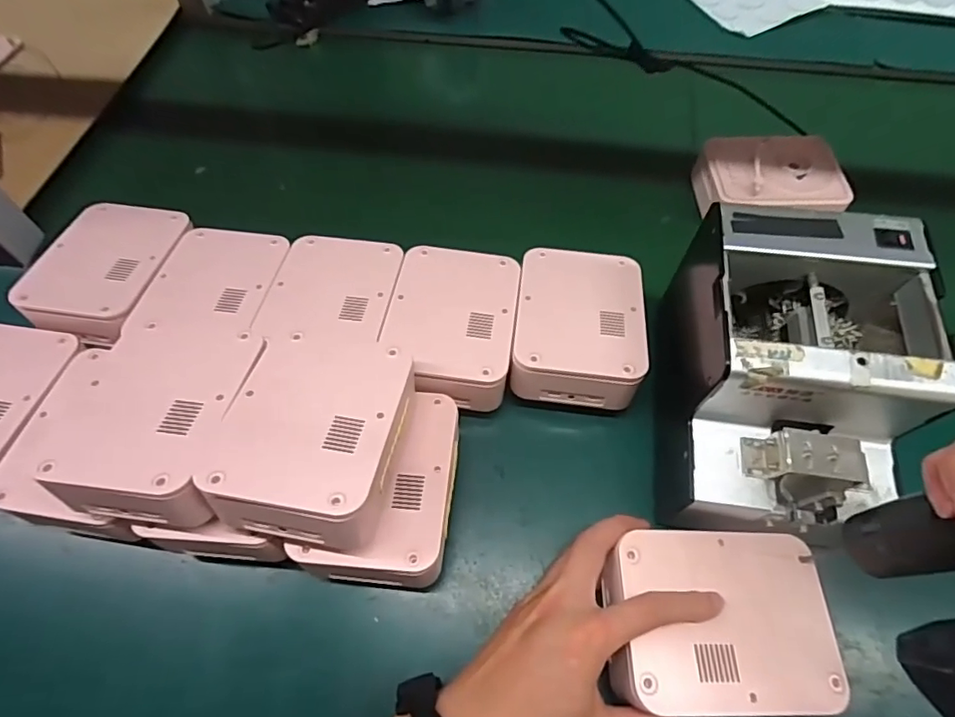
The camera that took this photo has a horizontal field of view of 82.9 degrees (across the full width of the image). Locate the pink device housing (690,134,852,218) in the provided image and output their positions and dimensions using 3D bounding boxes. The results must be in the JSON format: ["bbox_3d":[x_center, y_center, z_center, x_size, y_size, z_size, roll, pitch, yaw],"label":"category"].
[{"bbox_3d":[0.291,-0.180,0.541,0.127,0.042,0.097,3,61,2],"label":"pink device housing"}]

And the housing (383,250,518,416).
[{"bbox_3d":[-0.020,-0.030,0.431,0.097,0.041,0.133,6,61,4],"label":"housing"}]

